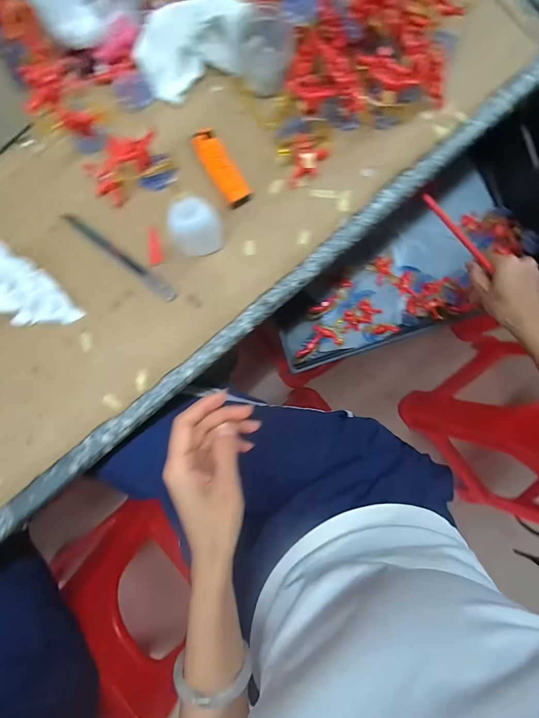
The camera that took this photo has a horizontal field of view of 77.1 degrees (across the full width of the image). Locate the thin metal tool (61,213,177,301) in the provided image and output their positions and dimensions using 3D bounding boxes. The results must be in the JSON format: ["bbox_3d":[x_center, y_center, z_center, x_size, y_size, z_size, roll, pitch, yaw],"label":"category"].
[{"bbox_3d":[-0.147,-0.100,0.332,0.132,0.004,0.012,38,88,-2],"label":"thin metal tool"}]

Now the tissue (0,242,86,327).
[{"bbox_3d":[-0.233,-0.061,0.319,0.096,0.025,0.056,40,88,-2],"label":"tissue"}]

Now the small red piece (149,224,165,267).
[{"bbox_3d":[-0.113,-0.112,0.332,0.013,0.004,0.038,-6,90,-3],"label":"small red piece"}]

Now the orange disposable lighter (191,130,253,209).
[{"bbox_3d":[-0.048,-0.189,0.333,0.026,0.010,0.082,-31,91,-2],"label":"orange disposable lighter"}]

